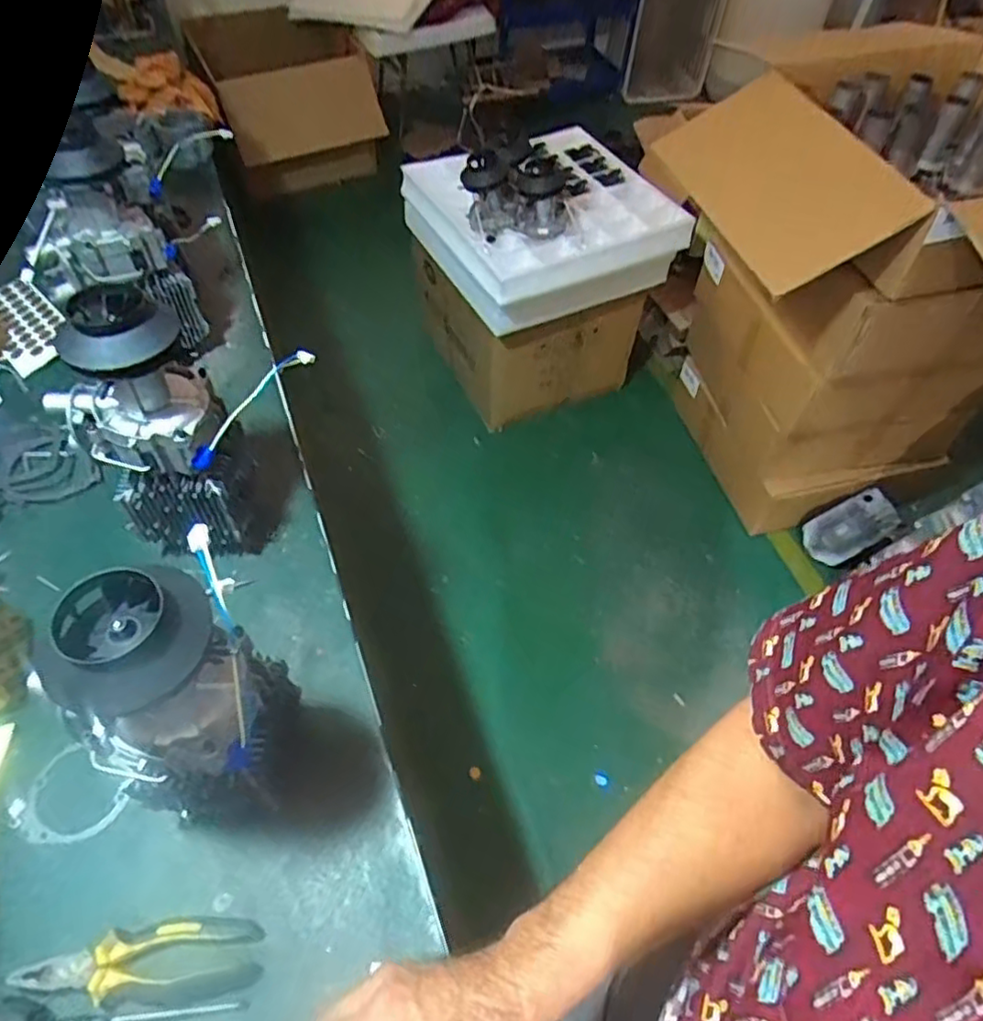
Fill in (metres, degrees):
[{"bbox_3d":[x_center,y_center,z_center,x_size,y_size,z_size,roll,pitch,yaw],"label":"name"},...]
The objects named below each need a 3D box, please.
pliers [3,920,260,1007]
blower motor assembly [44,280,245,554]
[{"bbox_3d":[-0.309,0.400,0.577,0.200,0.015,0.058,1,48,-4],"label":"pliers"},{"bbox_3d":[-0.363,-0.070,0.711,0.145,0.314,0.107,-24,54,-23],"label":"blower motor assembly"}]

